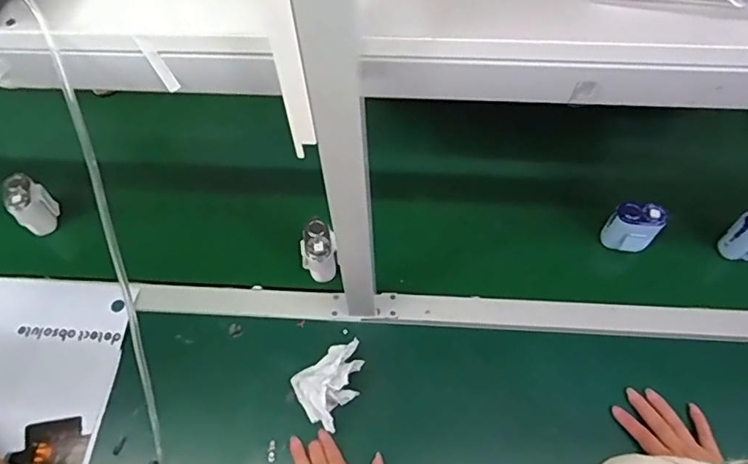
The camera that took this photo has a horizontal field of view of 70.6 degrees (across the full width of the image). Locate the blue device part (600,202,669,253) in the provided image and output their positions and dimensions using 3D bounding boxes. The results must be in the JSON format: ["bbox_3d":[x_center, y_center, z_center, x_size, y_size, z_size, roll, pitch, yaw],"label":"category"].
[{"bbox_3d":[0.387,-0.006,0.795,0.072,0.091,0.052,25,64,17],"label":"blue device part"}]

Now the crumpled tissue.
[{"bbox_3d":[-0.051,0.195,0.690,0.101,0.051,0.085,-36,64,-17],"label":"crumpled tissue"}]

